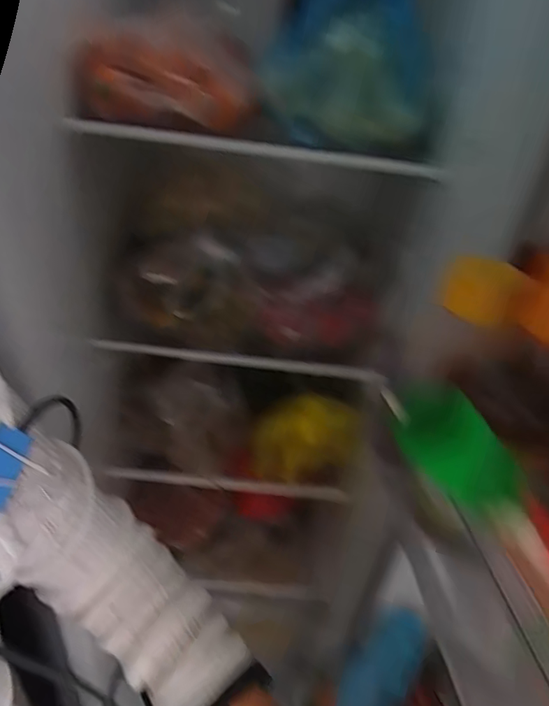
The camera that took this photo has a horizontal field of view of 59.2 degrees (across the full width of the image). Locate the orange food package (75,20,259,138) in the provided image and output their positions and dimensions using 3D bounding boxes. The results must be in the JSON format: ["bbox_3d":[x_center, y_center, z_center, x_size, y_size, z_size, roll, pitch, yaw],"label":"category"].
[{"bbox_3d":[-0.111,-0.293,0.515,0.186,0.090,0.067,-1,36,-11],"label":"orange food package"}]

